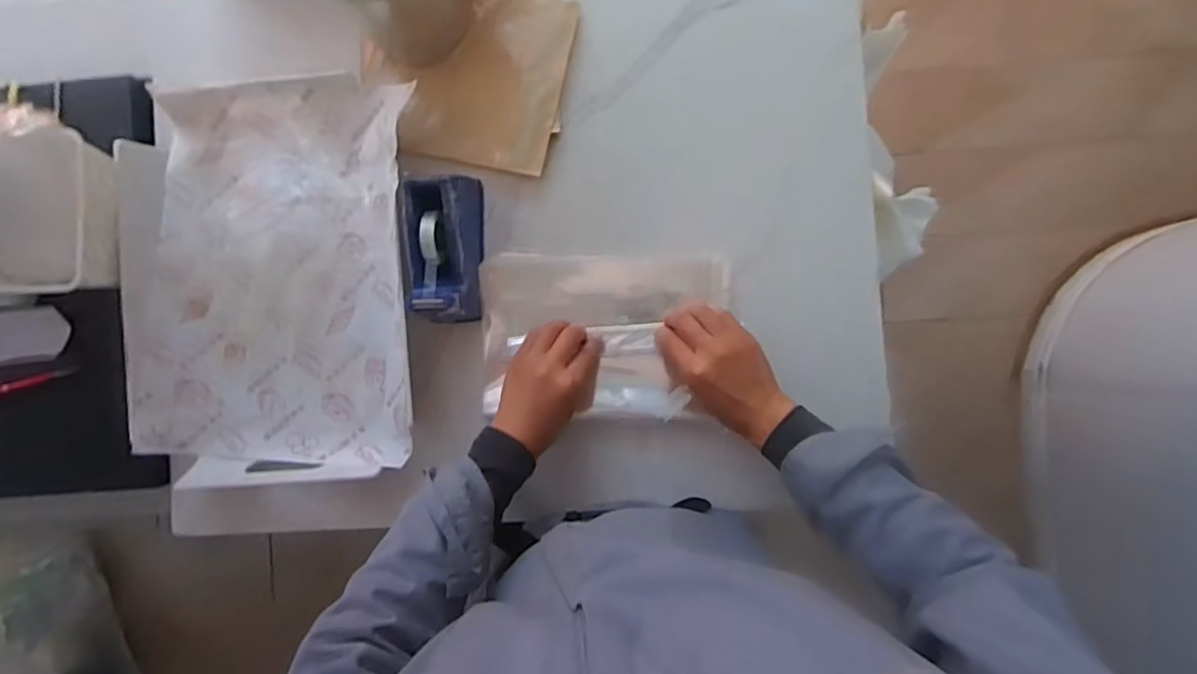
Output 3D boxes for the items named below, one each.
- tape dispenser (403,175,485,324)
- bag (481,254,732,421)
[{"bbox_3d":[-0.148,-0.086,0.577,0.060,0.087,0.141,0,89,3],"label":"tape dispenser"},{"bbox_3d":[0.006,-0.002,0.602,0.235,0.024,0.158,1,89,3],"label":"bag"}]

